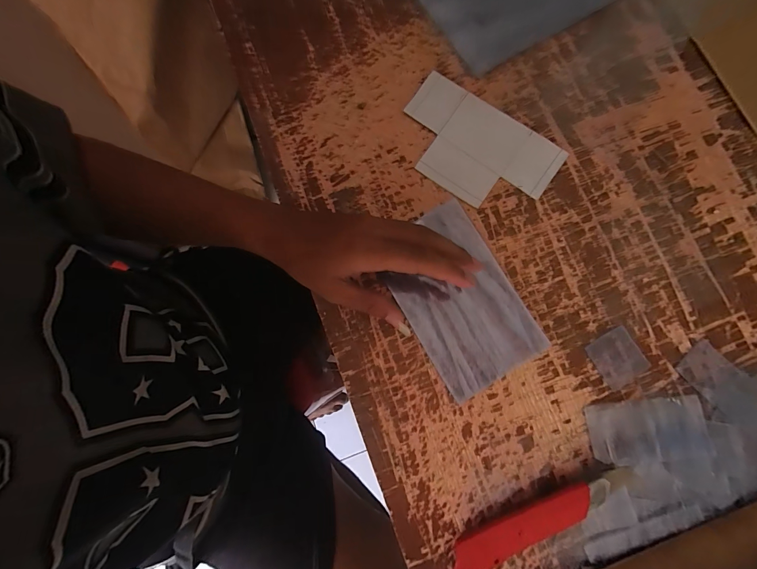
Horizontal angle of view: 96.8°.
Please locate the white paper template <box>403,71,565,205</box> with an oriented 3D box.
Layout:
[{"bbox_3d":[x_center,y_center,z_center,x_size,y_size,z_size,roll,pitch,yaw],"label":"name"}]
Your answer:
[{"bbox_3d":[0.100,-0.141,0.352,0.165,0.009,0.101,33,81,5],"label":"white paper template"}]

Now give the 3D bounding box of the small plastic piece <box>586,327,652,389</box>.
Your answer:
[{"bbox_3d":[0.231,0.070,0.322,0.048,0.004,0.047,-29,81,-6],"label":"small plastic piece"}]

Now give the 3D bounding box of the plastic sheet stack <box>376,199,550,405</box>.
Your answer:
[{"bbox_3d":[0.077,0.013,0.324,0.103,0.010,0.166,-31,82,-6],"label":"plastic sheet stack"}]

